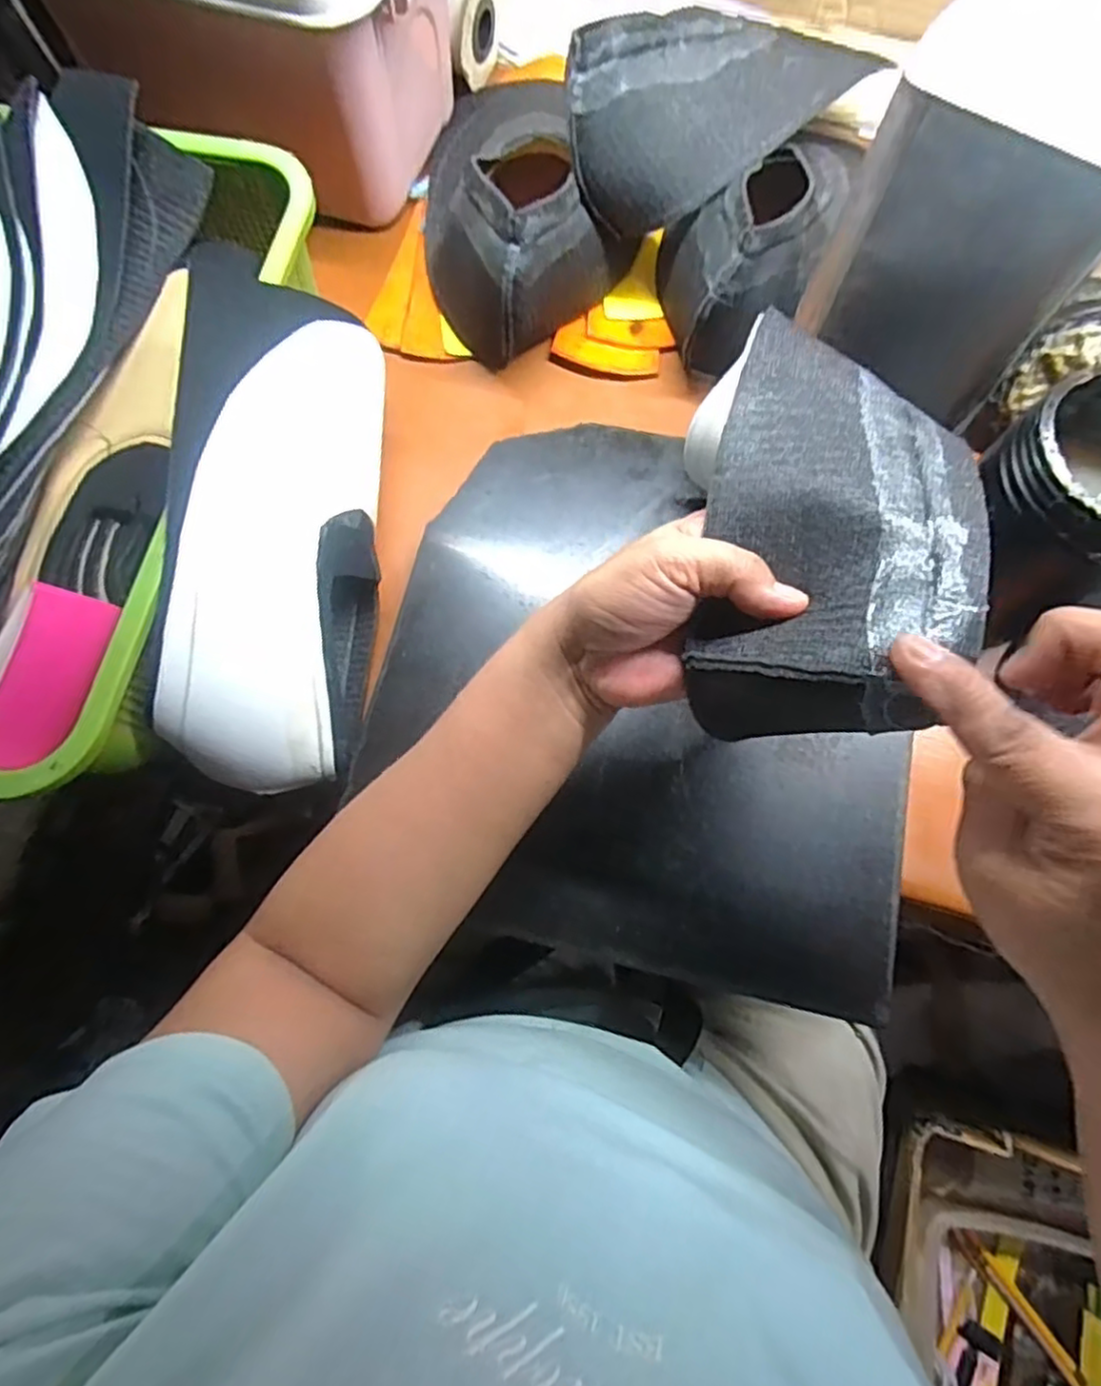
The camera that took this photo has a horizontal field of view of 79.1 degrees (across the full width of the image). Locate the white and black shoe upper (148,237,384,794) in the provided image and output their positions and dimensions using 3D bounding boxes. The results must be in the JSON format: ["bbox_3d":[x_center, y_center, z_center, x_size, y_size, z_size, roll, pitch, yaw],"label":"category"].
[{"bbox_3d":[-0.153,-0.087,0.383,0.122,0.036,0.286,4,90,-37],"label":"white and black shoe upper"}]

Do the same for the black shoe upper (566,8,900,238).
[{"bbox_3d":[0.103,-0.372,0.418,0.193,0.080,0.081,-34,77,-8],"label":"black shoe upper"}]

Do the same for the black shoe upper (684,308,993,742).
[{"bbox_3d":[0.106,-0.068,0.261,0.094,0.047,0.171,1,75,1],"label":"black shoe upper"}]

